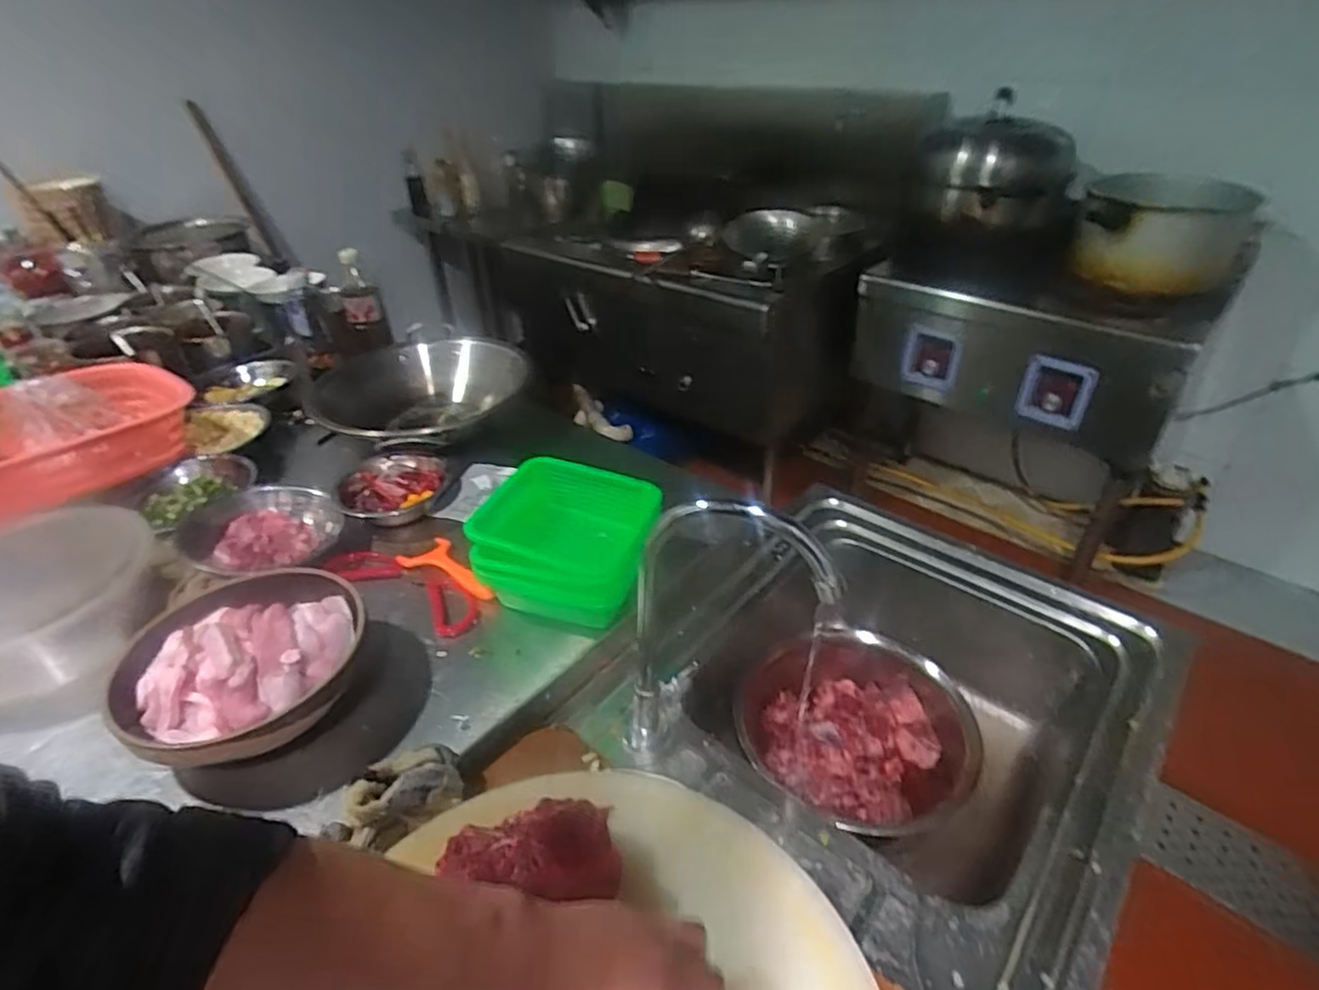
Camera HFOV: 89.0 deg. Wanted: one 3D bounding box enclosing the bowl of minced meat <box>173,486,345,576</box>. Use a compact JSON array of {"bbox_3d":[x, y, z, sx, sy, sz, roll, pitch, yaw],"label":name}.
[{"bbox_3d":[-0.514,0.036,0.859,0.169,0.047,0.166,-1,36,1],"label":"bowl of minced meat"}]

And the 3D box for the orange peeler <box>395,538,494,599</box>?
[{"bbox_3d":[-0.249,0.092,0.805,0.142,0.019,0.065,27,45,34],"label":"orange peeler"}]

